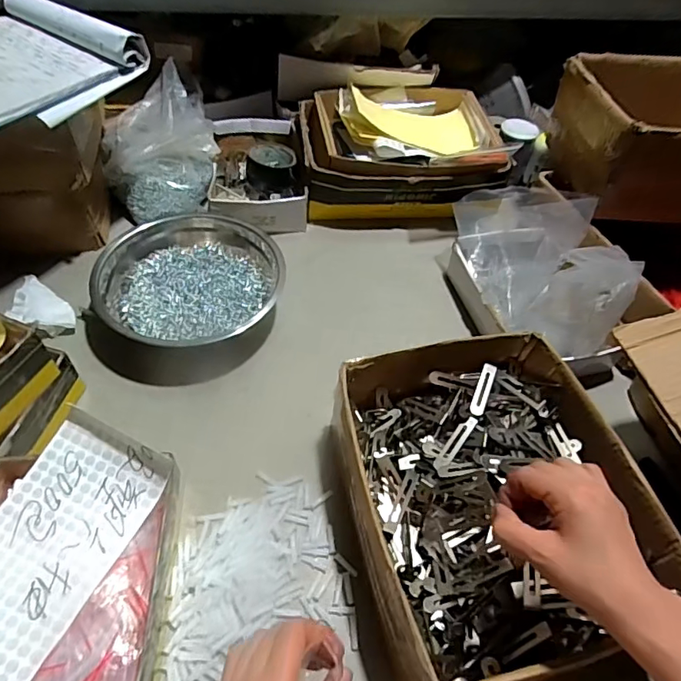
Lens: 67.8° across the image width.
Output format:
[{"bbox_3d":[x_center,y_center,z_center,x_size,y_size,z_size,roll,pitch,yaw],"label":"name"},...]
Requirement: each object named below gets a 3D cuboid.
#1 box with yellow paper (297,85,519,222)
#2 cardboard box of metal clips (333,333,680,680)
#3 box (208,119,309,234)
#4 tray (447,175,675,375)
[{"bbox_3d":[0.102,-0.328,0.893,0.333,0.129,0.244,-3,52,-7],"label":"box with yellow paper"},{"bbox_3d":[0.147,0.159,0.521,0.259,0.118,0.315,-11,53,-13],"label":"cardboard box of metal clips"},{"bbox_3d":[-0.140,-0.291,0.875,0.156,0.054,0.252,-1,52,-6],"label":"box"},{"bbox_3d":[0.276,-0.104,0.729,0.173,0.180,0.294,-13,54,-15],"label":"tray"}]

